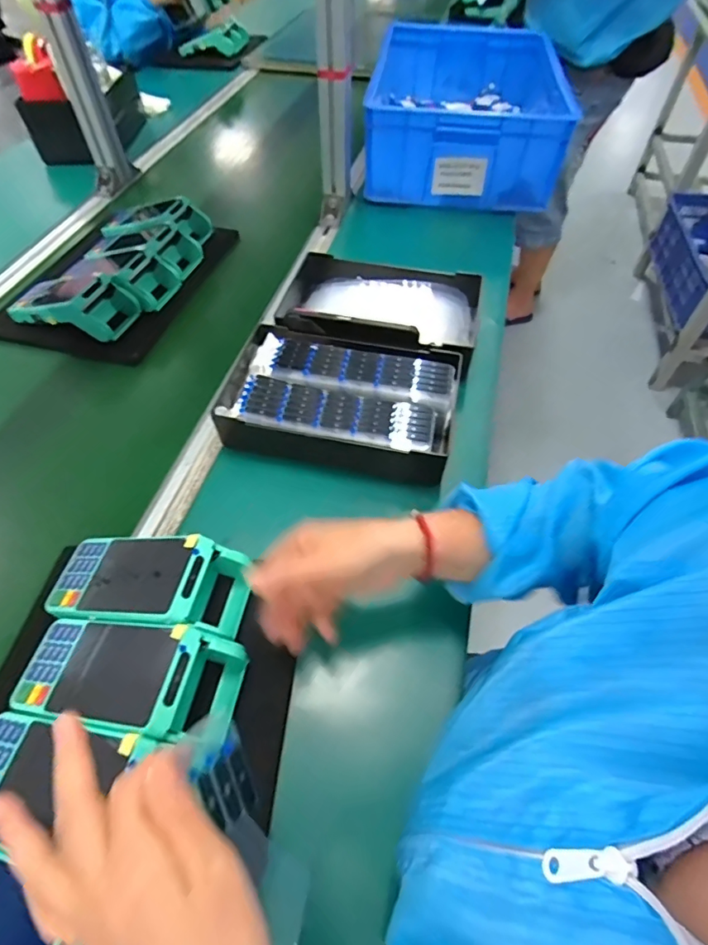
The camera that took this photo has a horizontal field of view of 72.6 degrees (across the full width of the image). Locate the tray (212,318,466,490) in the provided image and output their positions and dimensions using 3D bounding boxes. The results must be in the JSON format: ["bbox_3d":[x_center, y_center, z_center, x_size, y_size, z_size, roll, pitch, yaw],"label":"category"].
[{"bbox_3d":[-0.017,-0.090,0.554,0.259,0.059,0.164,12,55,8],"label":"tray"}]

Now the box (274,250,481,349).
[{"bbox_3d":[0.031,-0.224,0.646,0.262,0.077,0.168,12,55,8],"label":"box"}]

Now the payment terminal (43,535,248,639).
[{"bbox_3d":[-0.180,0.093,0.417,0.175,0.052,0.076,9,55,5],"label":"payment terminal"}]

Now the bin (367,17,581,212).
[{"bbox_3d":[0.210,-0.719,0.956,0.333,0.147,0.552,6,55,3],"label":"bin"}]

